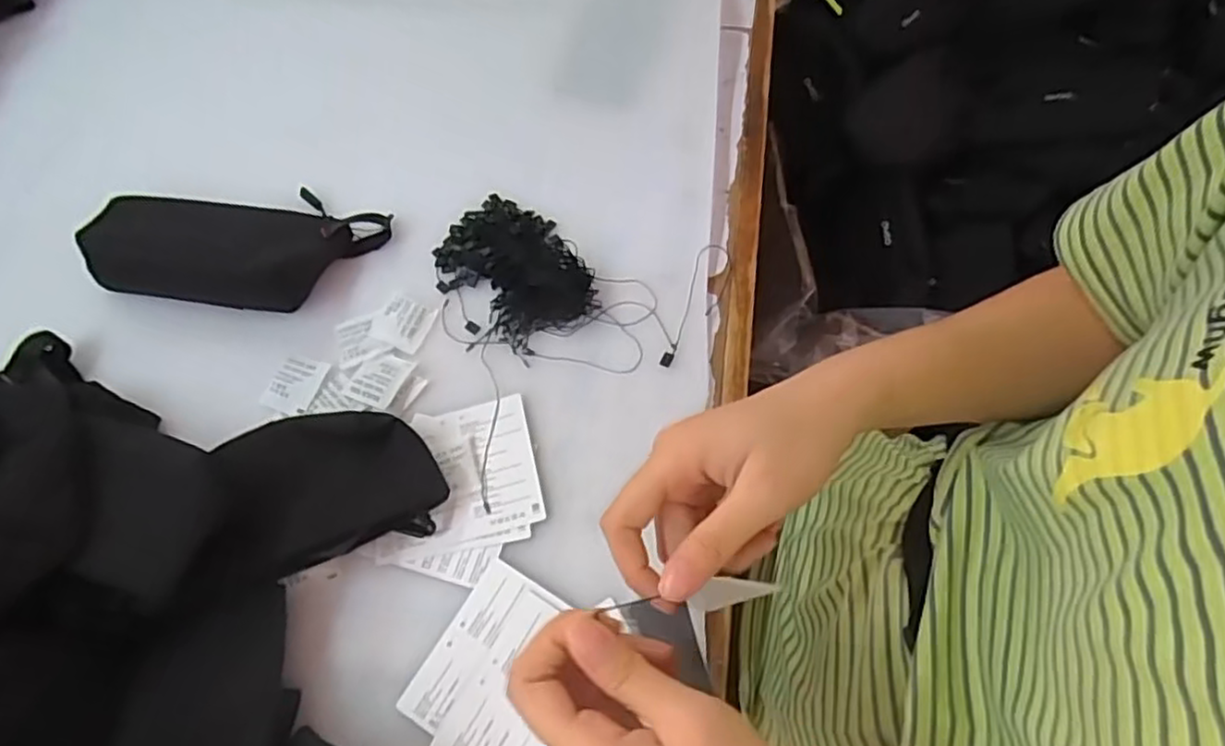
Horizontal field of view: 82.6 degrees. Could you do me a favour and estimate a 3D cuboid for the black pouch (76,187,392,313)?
[{"bbox_3d":[-0.284,-0.099,0.523,0.210,0.038,0.095,5,67,4],"label":"black pouch"}]

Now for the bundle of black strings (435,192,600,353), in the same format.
[{"bbox_3d":[-0.075,-0.078,0.518,0.089,0.016,0.129,-38,70,-14],"label":"bundle of black strings"}]

